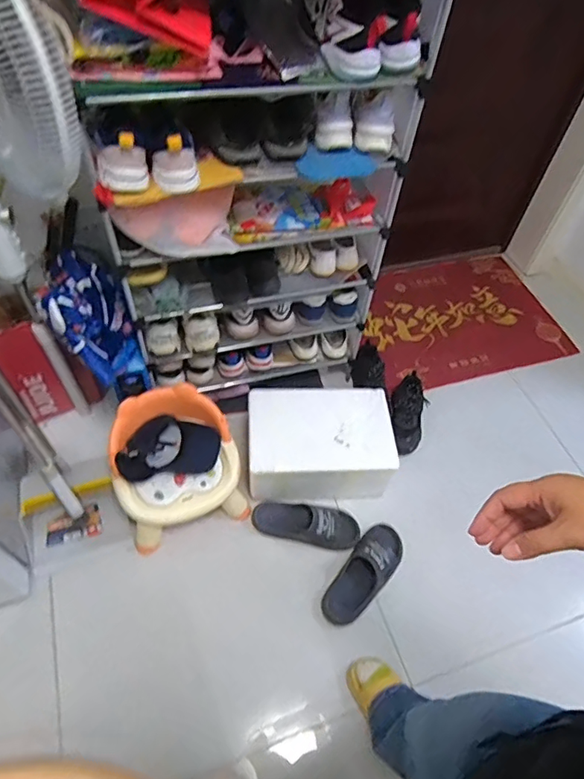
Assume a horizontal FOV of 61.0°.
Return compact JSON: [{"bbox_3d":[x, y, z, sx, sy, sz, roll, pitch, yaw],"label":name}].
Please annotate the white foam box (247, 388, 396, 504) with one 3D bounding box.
[{"bbox_3d":[0.083,0.161,1.456,0.412,0.189,0.274,-1,54,-5],"label":"white foam box"}]

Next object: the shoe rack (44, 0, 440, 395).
[{"bbox_3d":[-0.086,-0.380,1.183,0.656,1.032,0.247,-22,58,-19],"label":"shoe rack"}]

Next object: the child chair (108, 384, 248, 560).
[{"bbox_3d":[-0.306,0.206,1.329,0.325,0.312,0.284,-15,56,-15],"label":"child chair"}]

